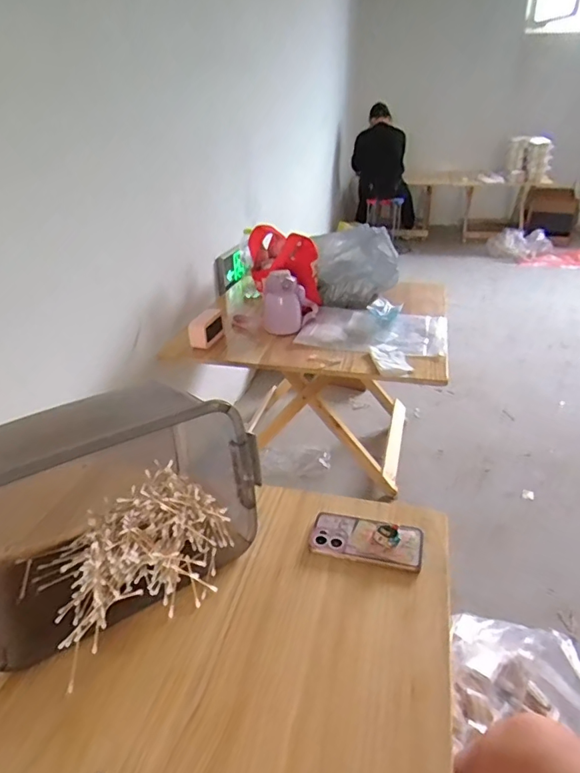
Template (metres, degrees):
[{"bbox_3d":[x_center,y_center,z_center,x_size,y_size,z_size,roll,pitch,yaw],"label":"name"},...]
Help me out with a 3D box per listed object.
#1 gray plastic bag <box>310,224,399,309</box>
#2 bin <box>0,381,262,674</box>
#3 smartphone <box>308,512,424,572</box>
[{"bbox_3d":[0.235,-0.399,1.703,0.286,0.244,0.148,-18,33,-25],"label":"gray plastic bag"},{"bbox_3d":[-0.258,0.145,0.686,0.401,0.234,0.234,-19,34,-27],"label":"bin"},{"bbox_3d":[0.112,0.224,0.745,0.160,0.023,0.081,7,31,15],"label":"smartphone"}]

